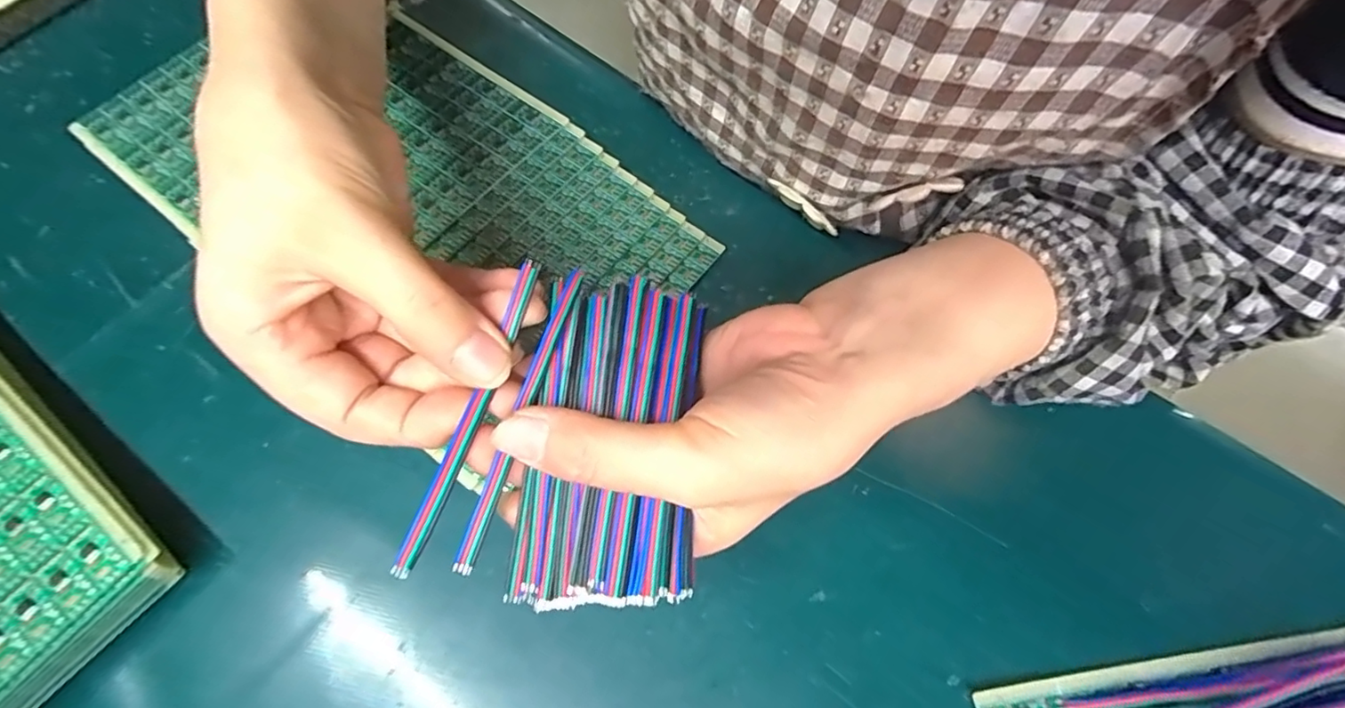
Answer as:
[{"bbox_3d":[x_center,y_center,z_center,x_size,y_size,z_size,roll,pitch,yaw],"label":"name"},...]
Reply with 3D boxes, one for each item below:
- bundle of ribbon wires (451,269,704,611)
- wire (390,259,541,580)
[{"bbox_3d":[-0.026,0.026,0.183,0.066,0.024,0.100,3,68,3],"label":"bundle of ribbon wires"},{"bbox_3d":[-0.061,0.017,0.173,0.006,0.005,0.099,18,78,9],"label":"wire"}]

